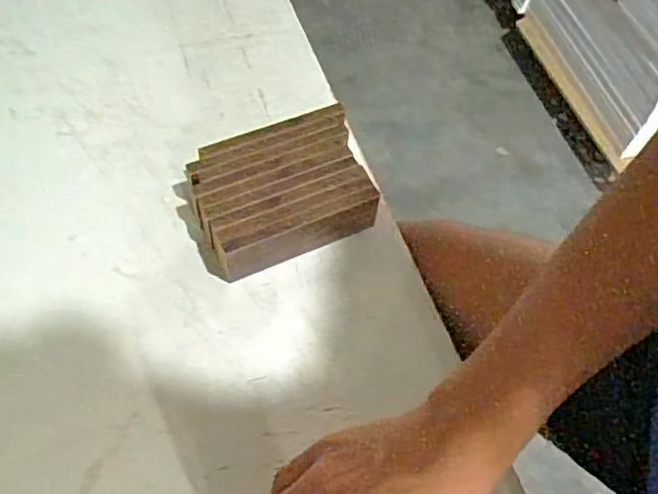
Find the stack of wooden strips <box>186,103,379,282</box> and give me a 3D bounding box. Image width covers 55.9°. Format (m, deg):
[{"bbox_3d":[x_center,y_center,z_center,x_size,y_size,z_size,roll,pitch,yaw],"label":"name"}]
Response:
[{"bbox_3d":[-0.052,-0.058,0.686,0.184,0.074,0.139,-21,61,-17],"label":"stack of wooden strips"}]

